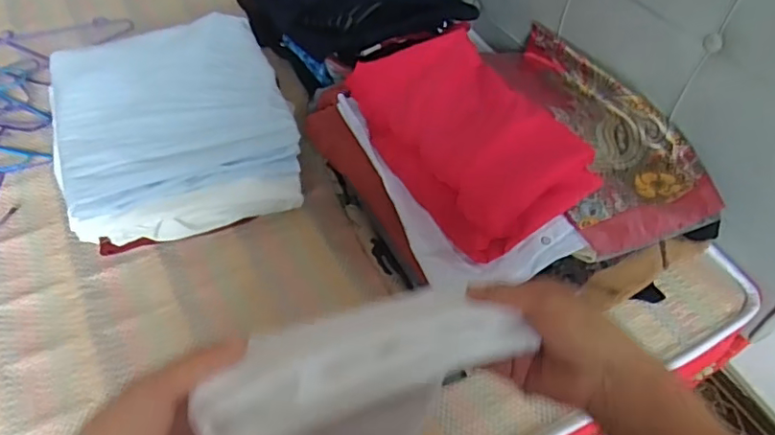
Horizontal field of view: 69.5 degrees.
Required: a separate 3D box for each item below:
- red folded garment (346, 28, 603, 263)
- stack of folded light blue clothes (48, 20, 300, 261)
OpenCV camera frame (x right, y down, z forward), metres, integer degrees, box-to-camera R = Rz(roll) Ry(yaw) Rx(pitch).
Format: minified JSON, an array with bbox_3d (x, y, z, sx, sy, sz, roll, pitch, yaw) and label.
[{"bbox_3d":[0.105,-0.128,0.783,0.231,0.063,0.369,-21,56,-21],"label":"red folded garment"},{"bbox_3d":[-0.312,-0.138,0.809,0.322,0.143,0.326,-20,56,-20],"label":"stack of folded light blue clothes"}]

